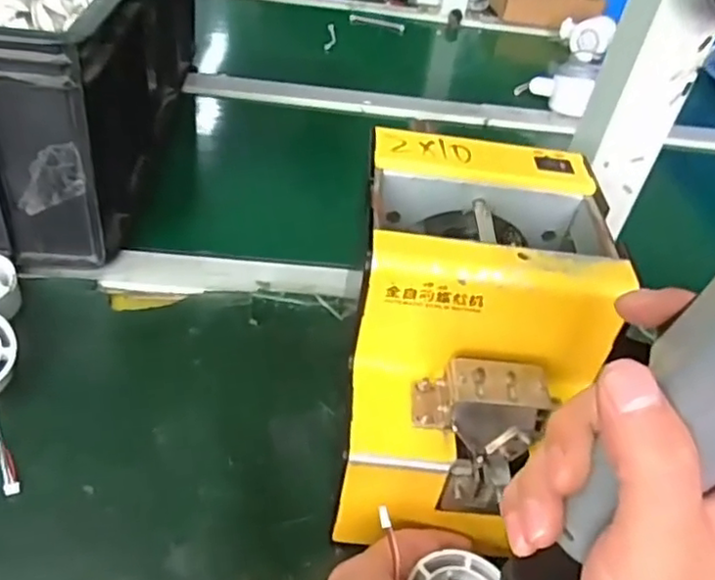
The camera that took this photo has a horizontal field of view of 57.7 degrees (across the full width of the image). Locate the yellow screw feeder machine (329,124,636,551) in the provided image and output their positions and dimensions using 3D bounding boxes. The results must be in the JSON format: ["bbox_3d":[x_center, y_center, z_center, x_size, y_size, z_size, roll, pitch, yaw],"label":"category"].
[{"bbox_3d":[0.059,0.026,0.344,0.124,0.141,0.173,8,40,-2],"label":"yellow screw feeder machine"}]

